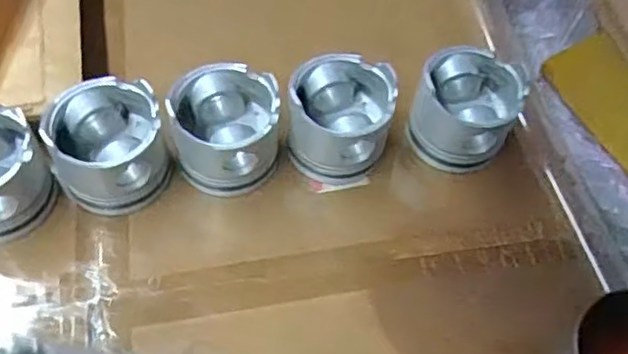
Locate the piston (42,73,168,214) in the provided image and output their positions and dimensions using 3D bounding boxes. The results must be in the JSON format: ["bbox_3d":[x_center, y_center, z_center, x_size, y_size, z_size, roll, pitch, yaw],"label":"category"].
[{"bbox_3d":[-0.174,-0.026,0.554,0.089,0.089,0.092,1,58,-2],"label":"piston"}]

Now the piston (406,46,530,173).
[{"bbox_3d":[0.140,-0.063,0.601,0.091,0.079,0.087,1,58,-2],"label":"piston"}]

